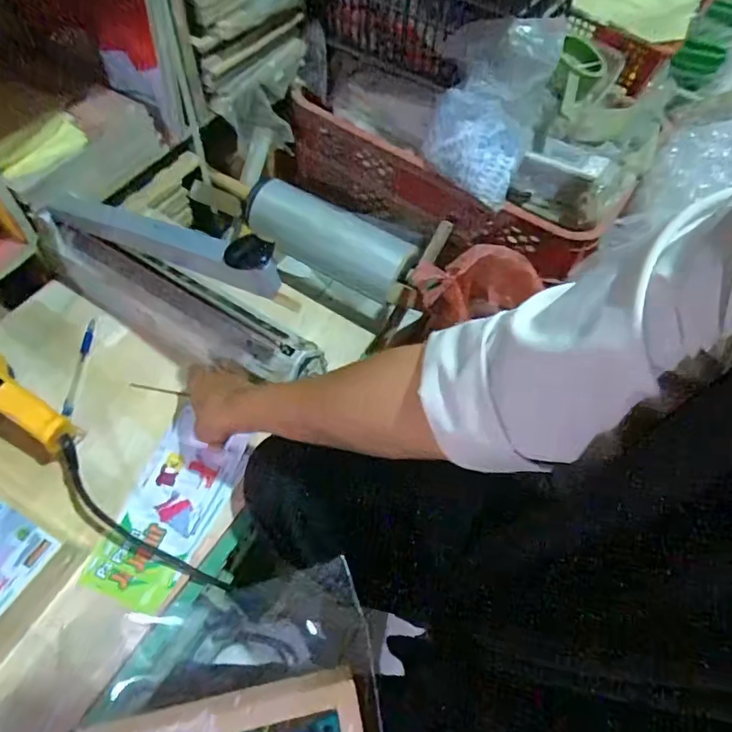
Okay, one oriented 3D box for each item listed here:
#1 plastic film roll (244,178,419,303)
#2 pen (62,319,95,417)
[{"bbox_3d":[-0.067,-0.212,0.883,0.300,0.085,0.094,26,60,11],"label":"plastic film roll"},{"bbox_3d":[-0.342,-0.001,0.639,0.012,0.006,0.134,-1,59,-5],"label":"pen"}]

